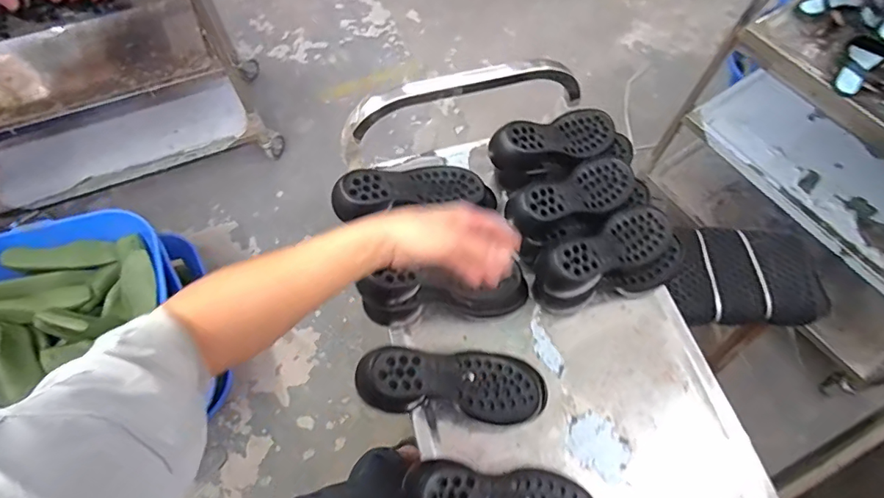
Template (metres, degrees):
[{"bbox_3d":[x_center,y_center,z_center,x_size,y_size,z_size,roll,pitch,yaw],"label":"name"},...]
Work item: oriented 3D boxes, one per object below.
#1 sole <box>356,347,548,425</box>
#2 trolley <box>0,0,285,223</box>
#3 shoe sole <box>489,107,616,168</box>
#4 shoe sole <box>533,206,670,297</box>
[{"bbox_3d":[0.021,0.181,0.632,0.266,0.043,0.096,12,64,-24],"label":"sole"},{"bbox_3d":[-1.130,-0.600,1.348,0.961,0.781,0.607,-14,65,-8],"label":"trolley"},{"bbox_3d":[0.196,-0.183,0.809,0.246,0.060,0.096,-16,67,-28],"label":"shoe sole"},{"bbox_3d":[0.256,0.002,0.722,0.235,0.061,0.085,-22,68,-26],"label":"shoe sole"}]

